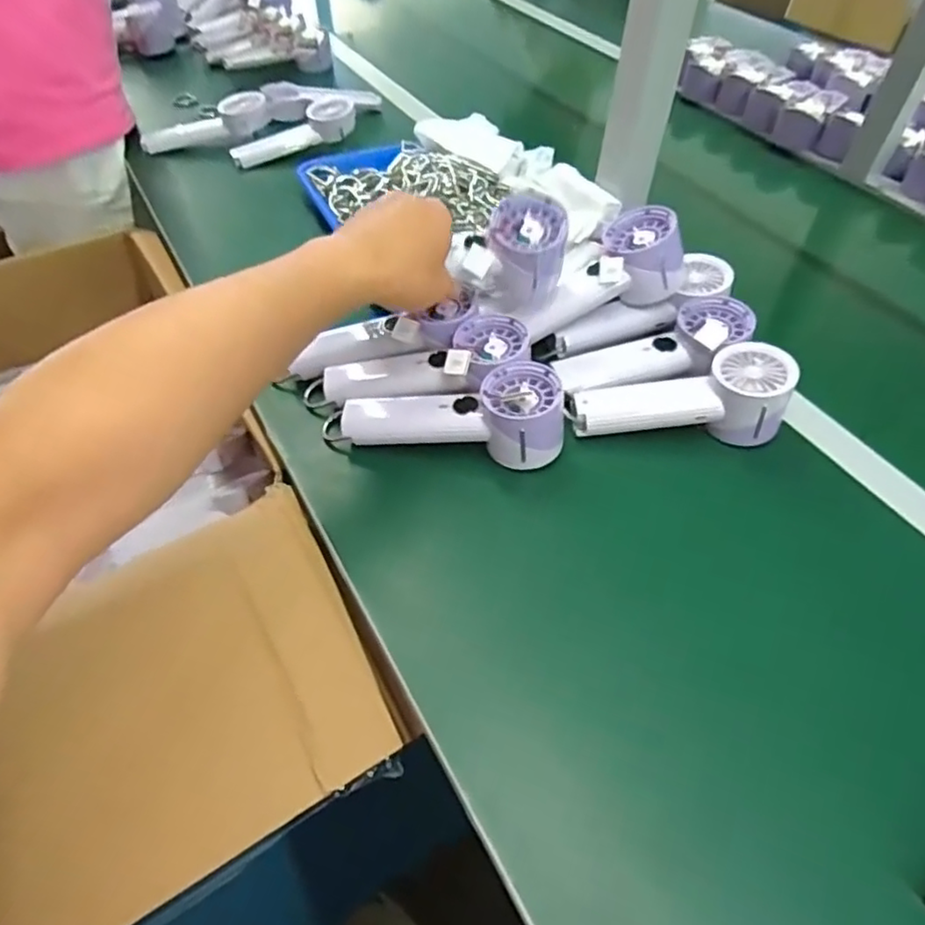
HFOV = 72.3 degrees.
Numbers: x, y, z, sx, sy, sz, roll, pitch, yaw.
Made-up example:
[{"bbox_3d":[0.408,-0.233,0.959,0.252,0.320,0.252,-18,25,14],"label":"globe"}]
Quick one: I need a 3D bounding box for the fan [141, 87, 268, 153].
[{"bbox_3d":[-0.345,-0.453,0.854,0.170,0.048,0.037,-21,53,-2],"label":"fan"}]

